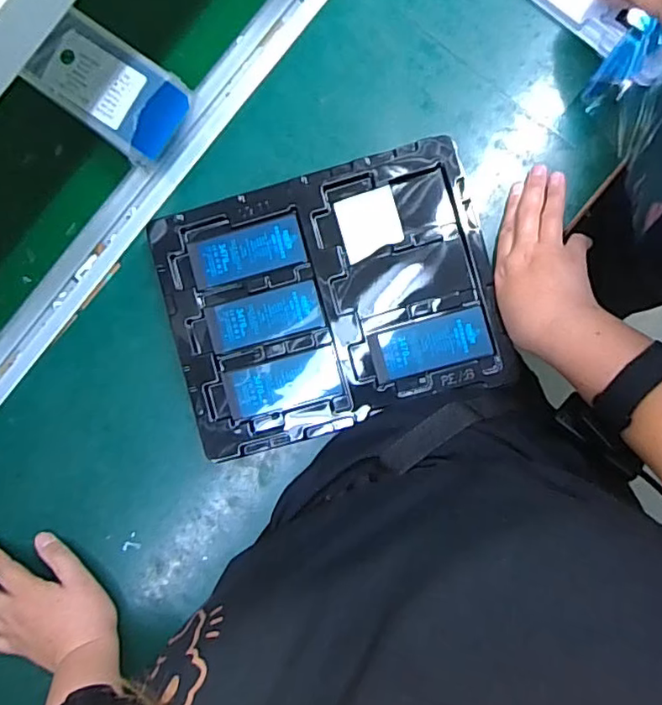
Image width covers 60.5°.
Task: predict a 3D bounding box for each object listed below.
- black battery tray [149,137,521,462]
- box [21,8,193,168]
[{"bbox_3d":[-0.001,-0.046,0.488,0.272,0.012,0.216,-15,89,3],"label":"black battery tray"},{"bbox_3d":[-0.188,-0.226,0.497,0.127,0.055,0.082,38,91,3],"label":"box"}]

